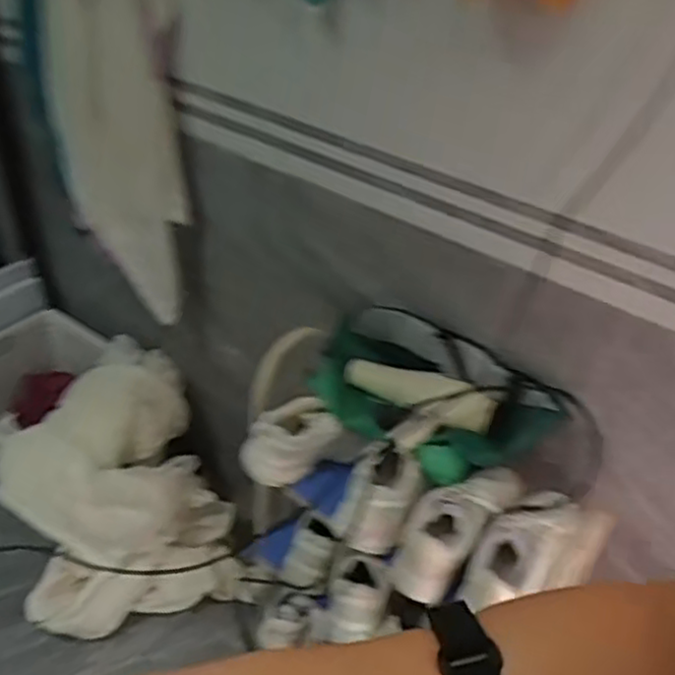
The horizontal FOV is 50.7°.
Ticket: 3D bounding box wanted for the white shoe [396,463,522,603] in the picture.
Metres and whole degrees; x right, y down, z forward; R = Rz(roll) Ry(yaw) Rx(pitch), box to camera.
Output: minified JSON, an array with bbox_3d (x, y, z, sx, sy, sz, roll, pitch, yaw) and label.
[{"bbox_3d":[0.184,0.259,1.048,0.099,0.094,0.269,29,47,31],"label":"white shoe"}]

